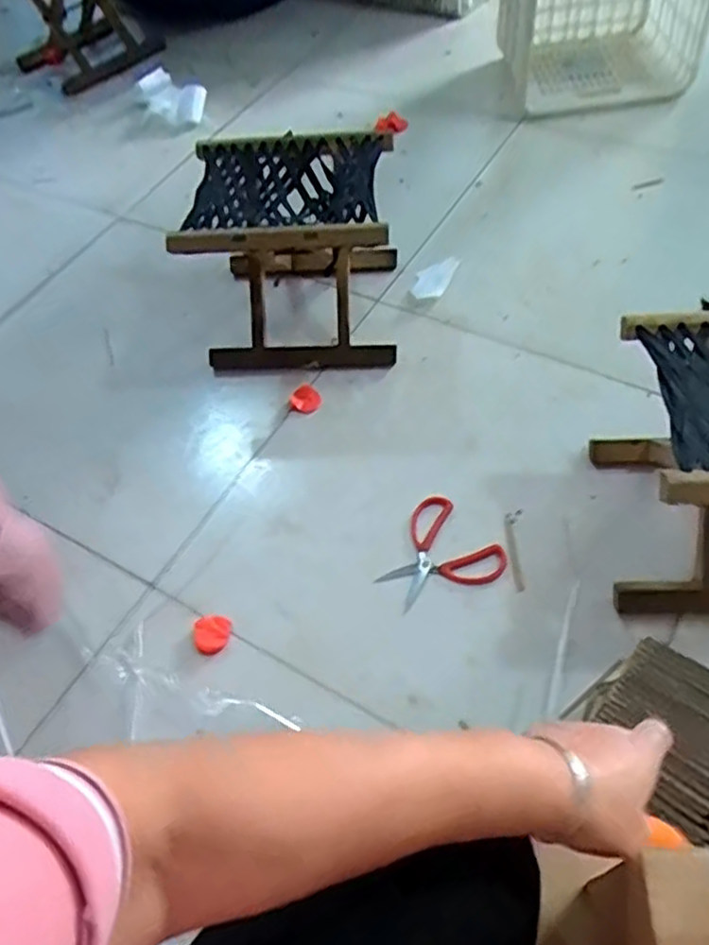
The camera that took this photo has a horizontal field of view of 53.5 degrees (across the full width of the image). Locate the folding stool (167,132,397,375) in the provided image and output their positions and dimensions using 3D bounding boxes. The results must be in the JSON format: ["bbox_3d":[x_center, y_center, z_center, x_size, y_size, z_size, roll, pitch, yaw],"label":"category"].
[{"bbox_3d":[-0.088,-0.349,1.109,0.294,0.253,0.278,1,54,6],"label":"folding stool"}]

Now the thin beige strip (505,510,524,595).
[{"bbox_3d":[0.213,0.101,0.928,0.021,0.004,0.122,1,54,6],"label":"thin beige strip"}]

